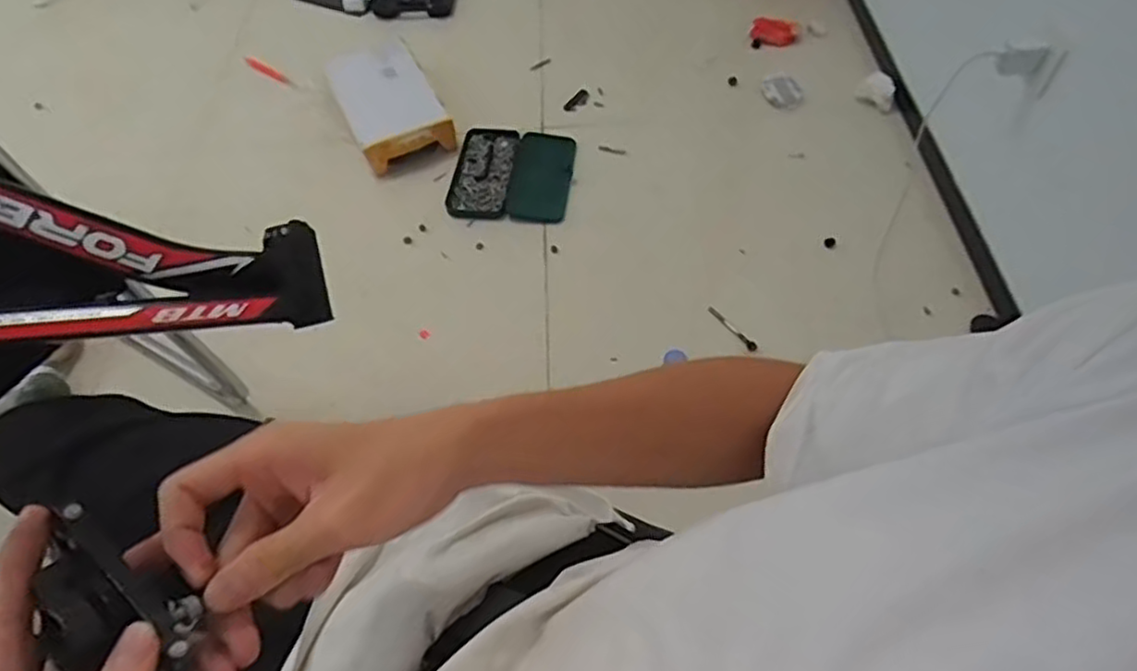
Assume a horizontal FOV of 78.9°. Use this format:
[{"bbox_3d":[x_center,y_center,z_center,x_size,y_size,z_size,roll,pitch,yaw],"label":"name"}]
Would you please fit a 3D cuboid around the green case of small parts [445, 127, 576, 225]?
[{"bbox_3d":[-0.115,-0.337,1.427,0.242,0.037,0.251,6,58,2],"label":"green case of small parts"}]

